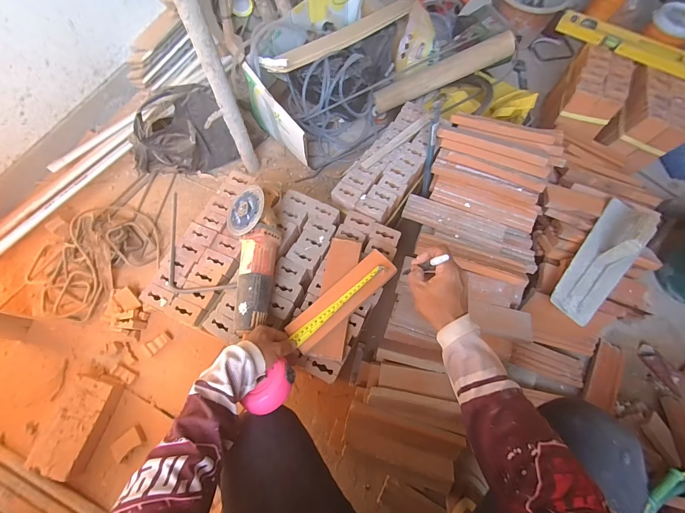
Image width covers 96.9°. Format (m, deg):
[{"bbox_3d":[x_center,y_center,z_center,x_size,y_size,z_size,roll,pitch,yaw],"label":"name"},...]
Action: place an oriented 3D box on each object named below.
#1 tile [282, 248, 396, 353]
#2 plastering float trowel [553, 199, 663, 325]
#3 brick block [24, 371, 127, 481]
[{"bbox_3d":[0.000,0.078,0.562,0.224,0.020,0.063,-40,73,-11],"label":"tile"},{"bbox_3d":[0.564,0.006,0.643,0.108,0.073,0.305,35,84,13],"label":"plastering float trowel"},{"bbox_3d":[-0.591,0.382,0.690,0.108,0.056,0.192,13,68,5],"label":"brick block"}]

